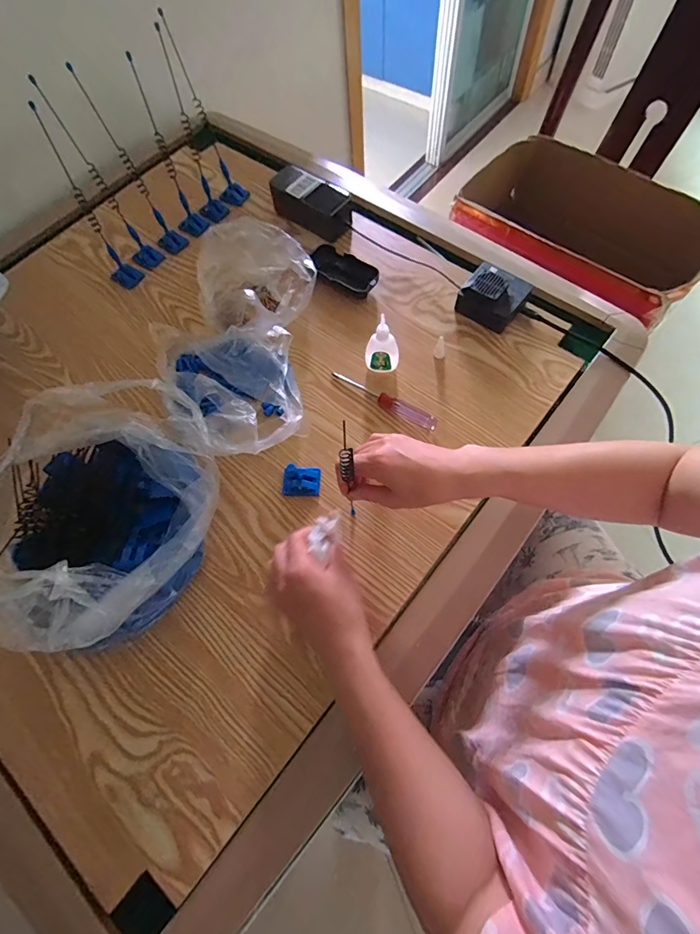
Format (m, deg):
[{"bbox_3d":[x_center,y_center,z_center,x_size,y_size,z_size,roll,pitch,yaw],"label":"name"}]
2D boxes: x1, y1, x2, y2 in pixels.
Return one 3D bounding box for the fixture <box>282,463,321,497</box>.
[{"bbox_3d":[-0.057,0.016,0.496,0.042,0.023,0.034,2,66,4],"label":"fixture"}]

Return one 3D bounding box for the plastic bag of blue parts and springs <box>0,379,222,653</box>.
[{"bbox_3d":[-0.244,0.025,0.421,0.250,0.177,0.238,36,73,17],"label":"plastic bag of blue parts and springs"}]

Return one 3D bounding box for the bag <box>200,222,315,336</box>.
[{"bbox_3d":[-0.145,-0.262,0.591,0.164,0.070,0.154,35,73,17],"label":"bag"}]

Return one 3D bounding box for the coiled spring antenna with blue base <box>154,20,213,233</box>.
[{"bbox_3d":[-0.259,-0.435,0.590,0.045,0.200,0.034,-25,67,-8],"label":"coiled spring antenna with blue base"}]

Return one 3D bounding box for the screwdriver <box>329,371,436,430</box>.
[{"bbox_3d":[0.042,-0.087,0.535,0.151,0.013,0.019,30,71,16],"label":"screwdriver"}]

